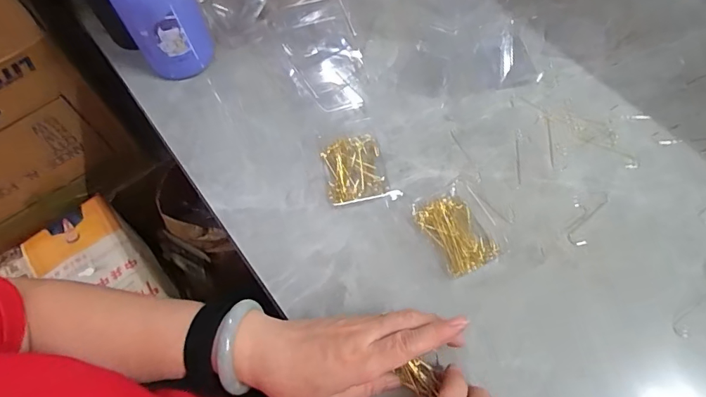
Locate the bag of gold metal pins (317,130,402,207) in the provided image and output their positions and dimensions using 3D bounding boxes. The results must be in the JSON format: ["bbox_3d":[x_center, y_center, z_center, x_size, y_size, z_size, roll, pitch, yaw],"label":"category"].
[{"bbox_3d":[0.002,-0.026,0.427,0.057,0.015,0.074,-12,64,-4],"label":"bag of gold metal pins"}]

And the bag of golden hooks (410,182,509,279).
[{"bbox_3d":[0.095,0.025,0.399,0.061,0.016,0.078,-28,66,-11],"label":"bag of golden hooks"}]

